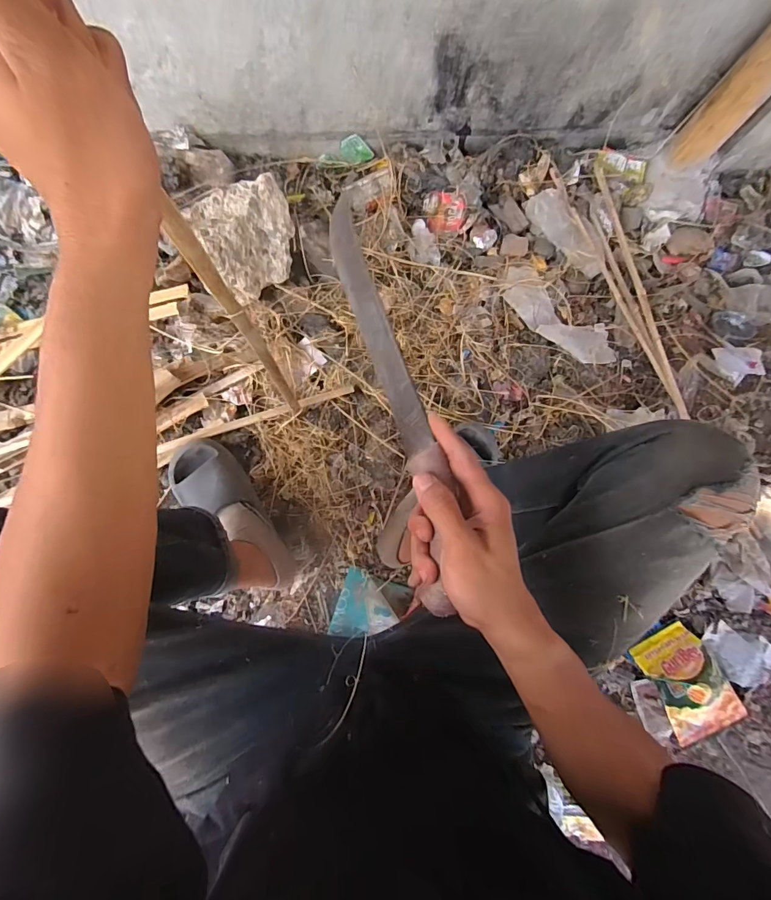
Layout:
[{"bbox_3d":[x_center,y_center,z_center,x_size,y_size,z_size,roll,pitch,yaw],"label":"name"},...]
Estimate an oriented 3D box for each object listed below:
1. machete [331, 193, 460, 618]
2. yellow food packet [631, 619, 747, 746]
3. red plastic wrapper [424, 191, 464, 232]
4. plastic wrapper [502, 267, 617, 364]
[{"bbox_3d":[0.004,-0.063,0.373,0.047,0.025,0.400,-14,73,-8],"label":"machete"},{"bbox_3d":[0.559,0.429,0.772,0.137,0.044,0.180,-22,81,-10],"label":"yellow food packet"},{"bbox_3d":[0.136,-0.554,0.970,0.099,0.042,0.074,4,82,-6],"label":"red plastic wrapper"},{"bbox_3d":[0.391,-0.298,0.947,0.306,0.034,0.130,38,77,2],"label":"plastic wrapper"}]

